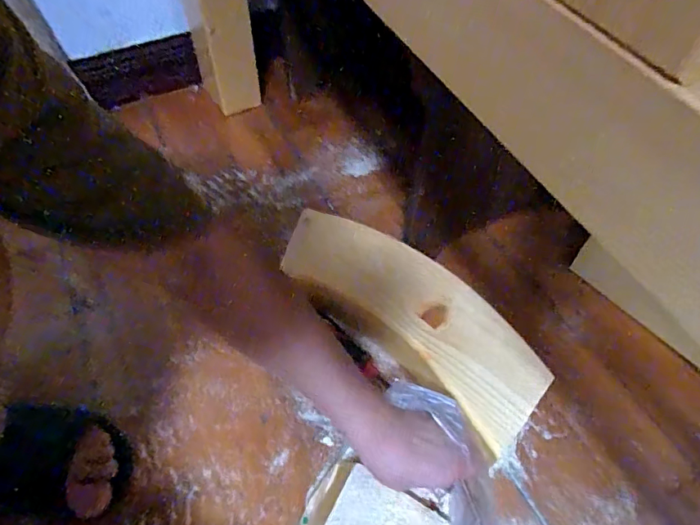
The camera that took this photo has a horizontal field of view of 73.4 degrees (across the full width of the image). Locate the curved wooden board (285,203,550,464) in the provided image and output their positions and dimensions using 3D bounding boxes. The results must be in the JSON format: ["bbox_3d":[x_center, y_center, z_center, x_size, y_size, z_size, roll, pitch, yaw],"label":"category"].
[{"bbox_3d":[0.064,0.052,0.529,0.125,0.049,0.347,-37,64,-25],"label":"curved wooden board"}]

